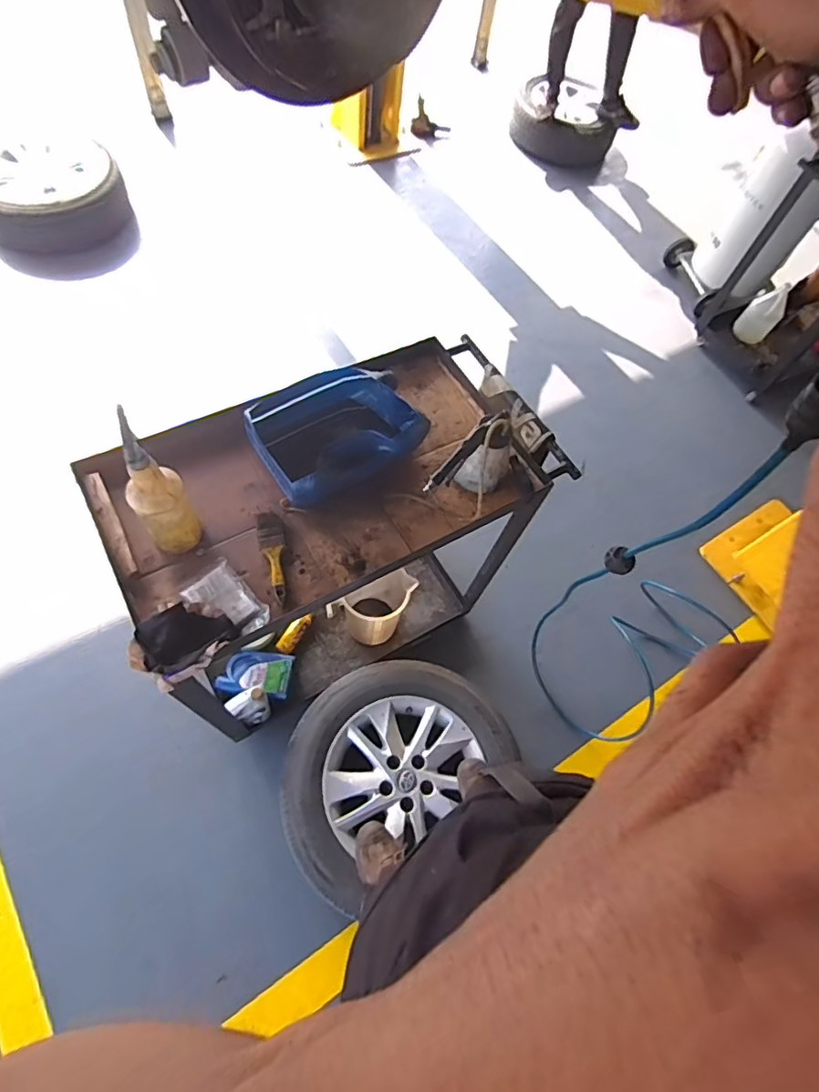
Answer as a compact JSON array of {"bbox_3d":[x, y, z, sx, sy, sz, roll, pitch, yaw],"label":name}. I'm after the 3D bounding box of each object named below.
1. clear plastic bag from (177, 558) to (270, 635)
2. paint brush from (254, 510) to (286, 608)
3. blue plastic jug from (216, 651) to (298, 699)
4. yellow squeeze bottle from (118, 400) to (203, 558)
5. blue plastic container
[{"bbox_3d":[-0.315,0.097,0.936,0.097,0.019,0.145,-38,74,-23],"label":"clear plastic bag"},{"bbox_3d":[-0.244,0.016,0.984,0.048,0.024,0.184,-9,65,-12],"label":"paint brush"},{"bbox_3d":[-0.435,0.358,1.549,0.194,0.055,0.140,11,58,5],"label":"blue plastic jug"},{"bbox_3d":[-0.397,-0.082,0.870,0.087,0.261,0.080,-30,71,-21],"label":"yellow squeeze bottle"},{"bbox_3d":[-0.136,-0.220,1.057,0.300,0.086,0.251,-31,71,-21],"label":"blue plastic container"}]

